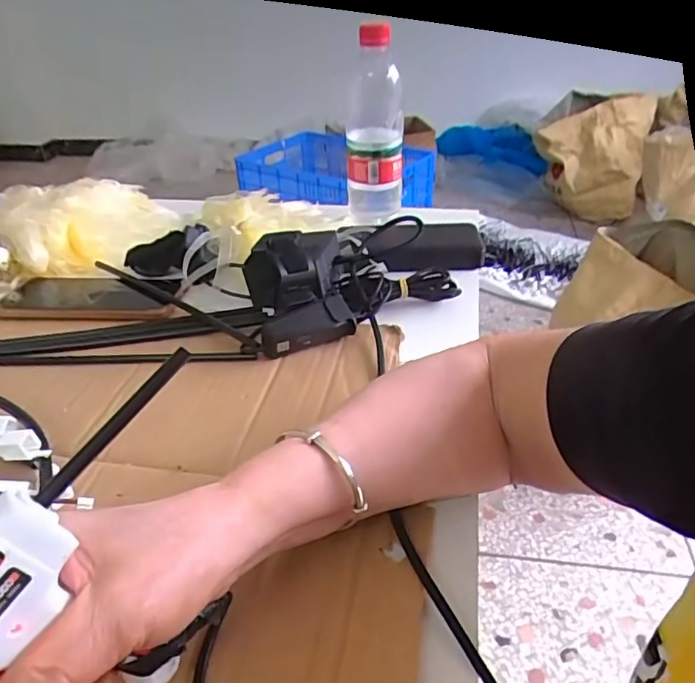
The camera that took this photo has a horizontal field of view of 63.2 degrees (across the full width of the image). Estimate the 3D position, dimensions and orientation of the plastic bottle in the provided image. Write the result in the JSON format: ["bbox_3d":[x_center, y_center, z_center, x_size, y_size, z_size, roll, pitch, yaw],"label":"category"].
[{"bbox_3d":[0.029,-0.232,0.621,0.061,0.197,0.055,1,34,6],"label":"plastic bottle"}]

